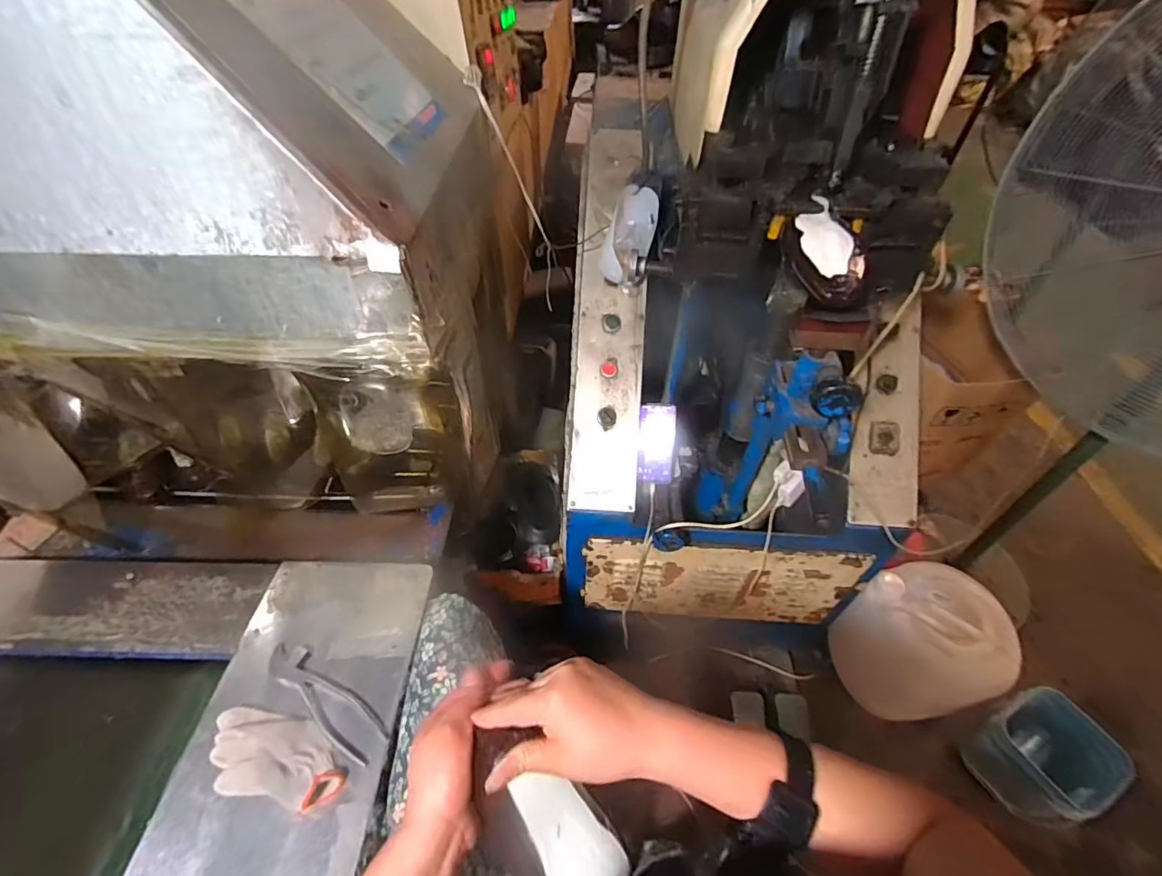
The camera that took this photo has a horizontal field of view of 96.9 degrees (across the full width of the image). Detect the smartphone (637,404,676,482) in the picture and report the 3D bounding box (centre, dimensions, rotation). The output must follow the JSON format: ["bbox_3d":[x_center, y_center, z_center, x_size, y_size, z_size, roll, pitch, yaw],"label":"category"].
[{"bbox_3d":[0.154,0.010,1.029,0.080,0.016,0.158,1,88,-14],"label":"smartphone"}]

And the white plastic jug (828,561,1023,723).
[{"bbox_3d":[0.835,0.494,1.251,0.287,0.306,0.292,1,47,-1],"label":"white plastic jug"}]

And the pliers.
[{"bbox_3d":[-0.305,0.306,0.609,0.191,0.011,0.044,29,52,23],"label":"pliers"}]

